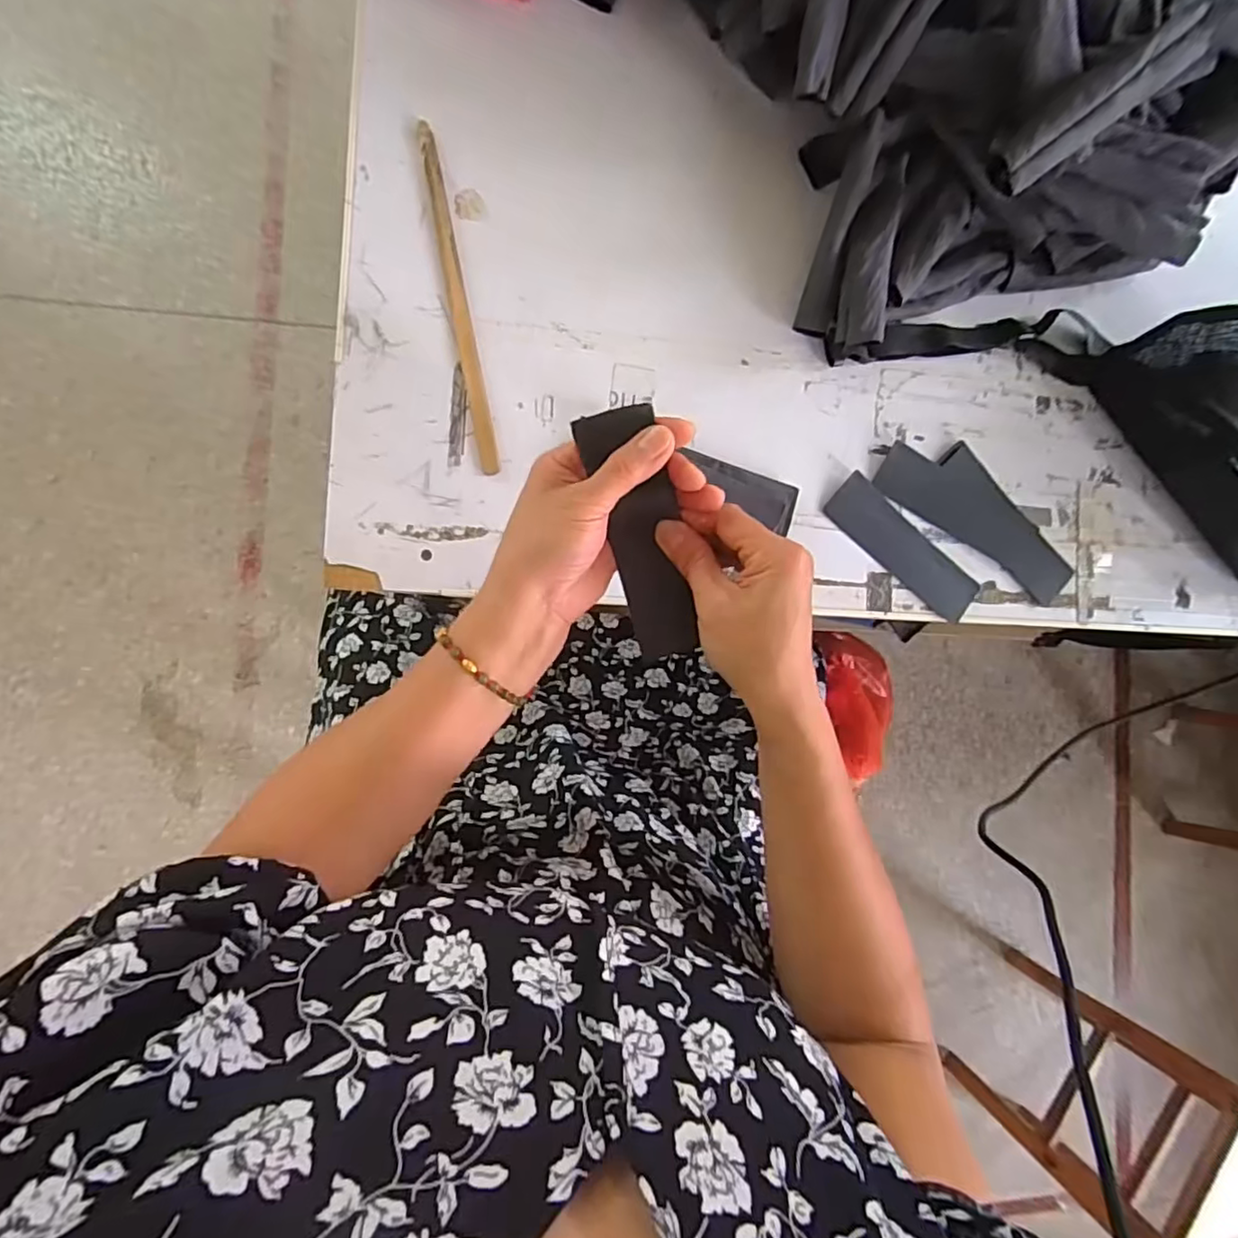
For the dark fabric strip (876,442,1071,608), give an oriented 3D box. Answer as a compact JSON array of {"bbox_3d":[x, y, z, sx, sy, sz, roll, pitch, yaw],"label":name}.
[{"bbox_3d":[0.307,-0.091,0.526,0.189,0.006,0.068,33,90,-6],"label":"dark fabric strip"}]

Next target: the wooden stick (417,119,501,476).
[{"bbox_3d":[-0.122,-0.241,0.470,0.016,0.004,0.264,-11,90,-8],"label":"wooden stick"}]

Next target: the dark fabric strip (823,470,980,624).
[{"bbox_3d":[0.236,-0.058,0.519,0.146,0.007,0.045,41,87,-6],"label":"dark fabric strip"}]

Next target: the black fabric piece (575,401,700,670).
[{"bbox_3d":[0.014,-0.044,0.357,0.043,0.007,0.146,-10,109,17],"label":"black fabric piece"}]

